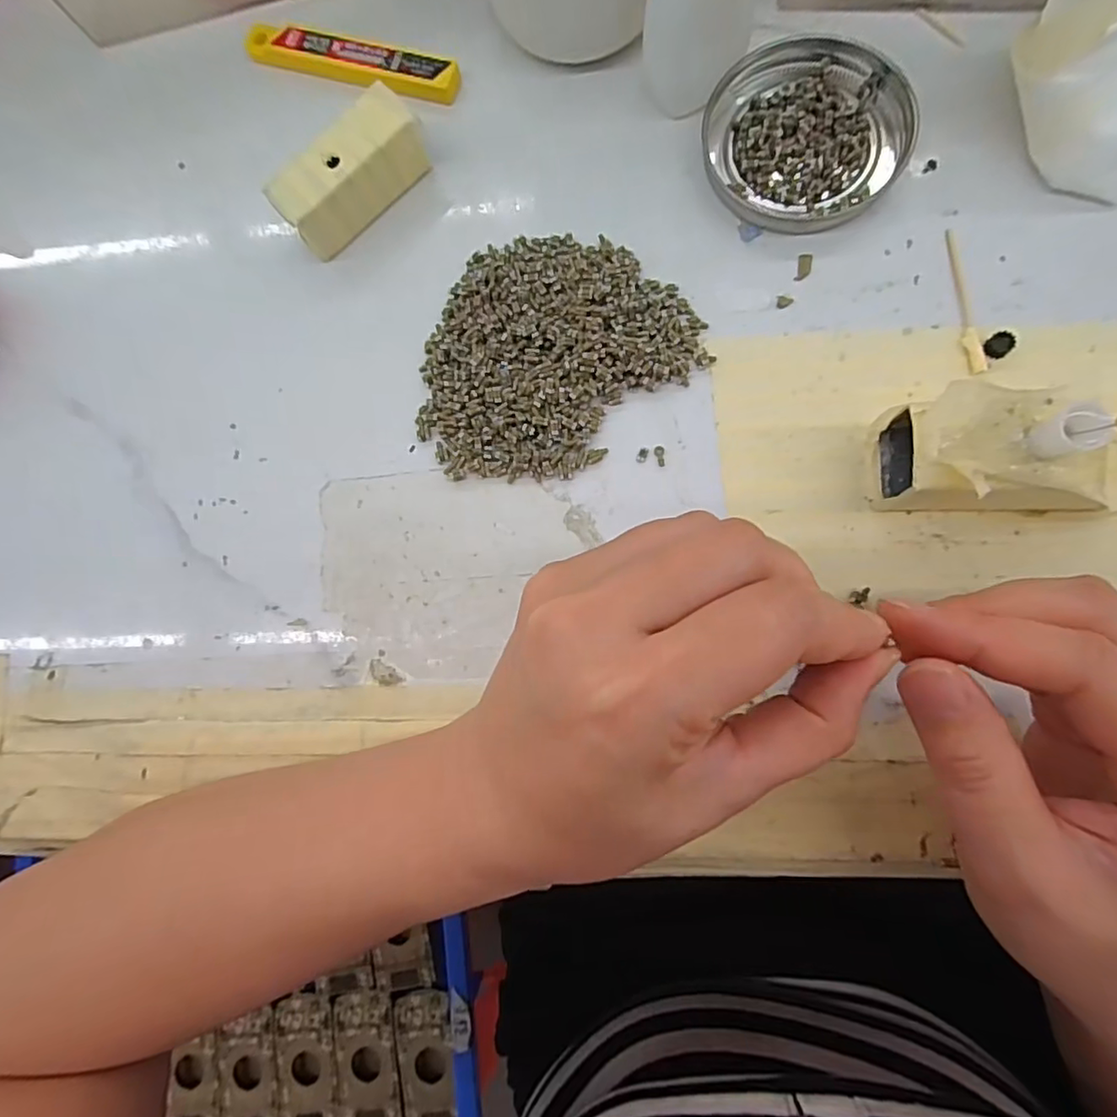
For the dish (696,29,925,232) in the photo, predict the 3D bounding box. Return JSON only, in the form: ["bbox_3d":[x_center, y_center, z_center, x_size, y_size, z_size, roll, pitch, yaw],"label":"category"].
[{"bbox_3d":[0.100,-0.171,0.237,0.077,0.008,0.079,-1,83,7],"label":"dish"}]

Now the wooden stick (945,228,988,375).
[{"bbox_3d":[0.155,-0.098,0.224,0.006,0.004,0.059,-5,83,6],"label":"wooden stick"}]

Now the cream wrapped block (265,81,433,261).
[{"bbox_3d":[-0.086,-0.160,0.248,0.064,0.028,0.027,-42,81,1],"label":"cream wrapped block"}]

